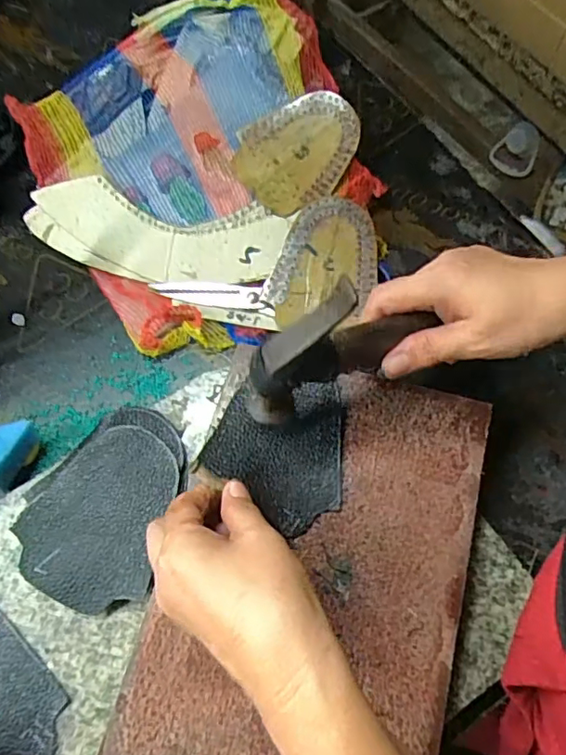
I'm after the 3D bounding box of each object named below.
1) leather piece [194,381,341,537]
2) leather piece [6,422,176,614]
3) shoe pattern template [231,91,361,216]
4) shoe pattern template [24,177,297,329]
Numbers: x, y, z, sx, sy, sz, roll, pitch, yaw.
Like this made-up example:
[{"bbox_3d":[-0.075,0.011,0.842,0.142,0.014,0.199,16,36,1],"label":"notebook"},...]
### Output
[{"bbox_3d":[-0.006,0.047,0.377,0.087,0.010,0.096,2,68,0],"label":"leather piece"},{"bbox_3d":[-0.115,0.089,0.378,0.089,0.005,0.113,28,71,9],"label":"leather piece"},{"bbox_3d":[0.013,-0.182,0.467,0.102,0.009,0.079,-29,90,-1],"label":"shoe pattern template"},{"bbox_3d":[-0.107,-0.104,0.471,0.214,0.015,0.092,10,90,6],"label":"shoe pattern template"}]

